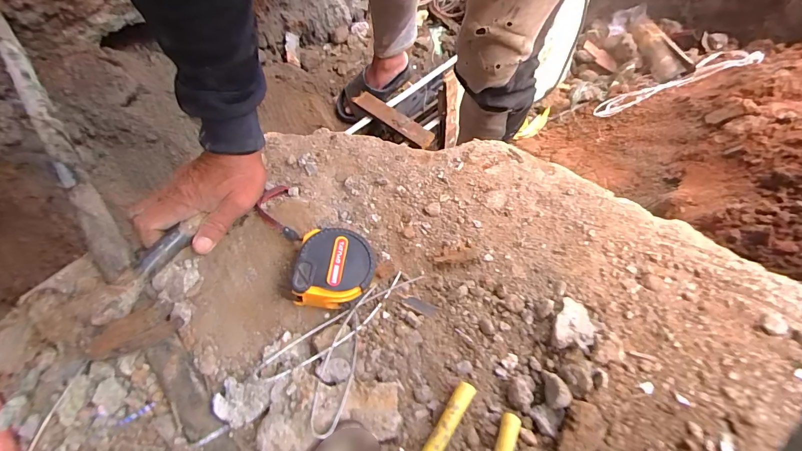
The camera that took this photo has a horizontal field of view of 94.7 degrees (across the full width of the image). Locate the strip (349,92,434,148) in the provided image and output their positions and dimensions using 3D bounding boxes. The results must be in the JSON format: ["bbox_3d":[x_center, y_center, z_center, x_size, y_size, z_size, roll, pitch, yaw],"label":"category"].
[{"bbox_3d":[-0.019,-0.254,0.874,0.225,0.012,0.047,38,67,13],"label":"strip"}]

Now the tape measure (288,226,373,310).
[{"bbox_3d":[-0.061,0.041,0.334,0.067,0.037,0.067,7,60,-12],"label":"tape measure"}]

